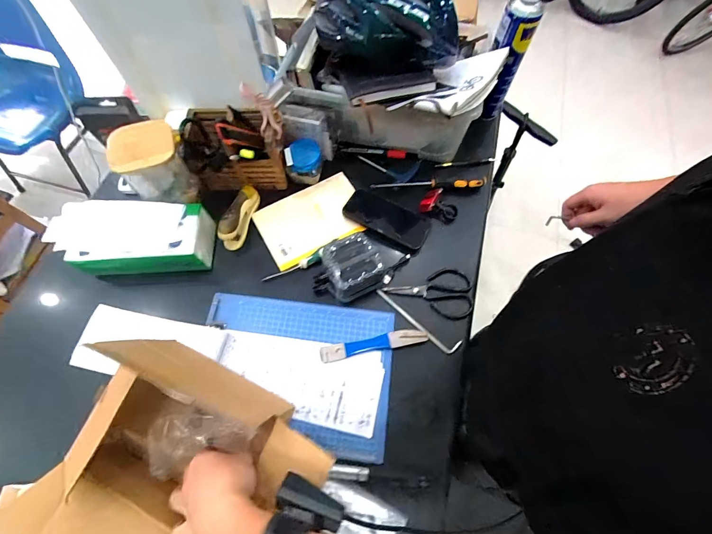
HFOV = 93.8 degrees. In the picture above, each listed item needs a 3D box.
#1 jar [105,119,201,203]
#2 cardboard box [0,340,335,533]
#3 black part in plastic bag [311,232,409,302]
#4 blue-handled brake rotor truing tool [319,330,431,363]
[{"bbox_3d":[-0.342,-0.174,0.573,0.094,0.117,0.100,-26,68,-11],"label":"jar"},{"bbox_3d":[-0.205,0.247,0.398,0.294,0.176,0.244,24,68,11],"label":"cardboard box"},{"bbox_3d":[0.003,-0.008,0.584,0.168,0.035,0.105,-29,68,-12],"label":"black part in plastic bag"},{"bbox_3d":[0.029,0.125,0.542,0.174,0.007,0.026,-11,66,-4],"label":"blue-handled brake rotor truing tool"}]

